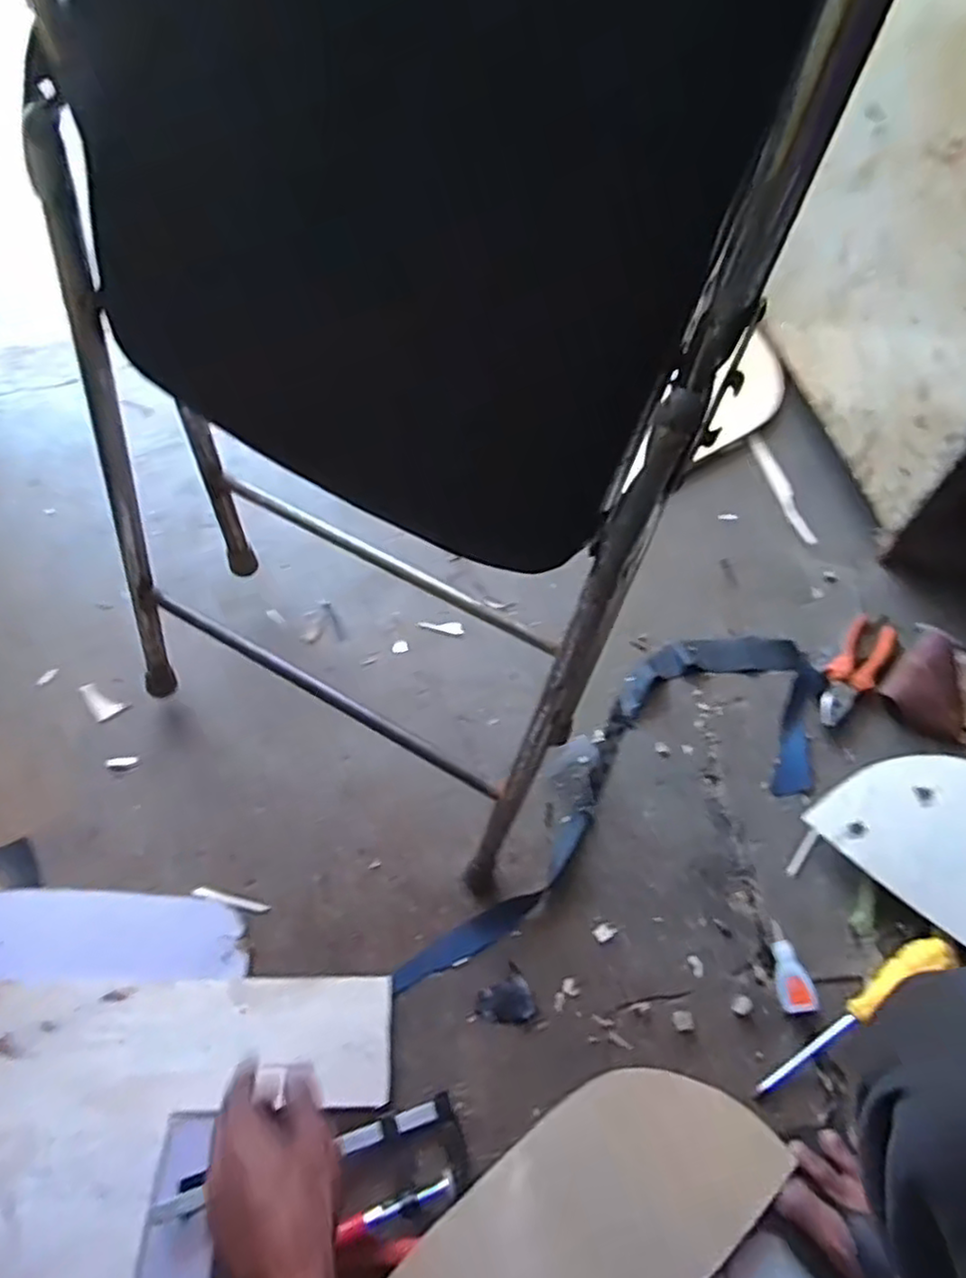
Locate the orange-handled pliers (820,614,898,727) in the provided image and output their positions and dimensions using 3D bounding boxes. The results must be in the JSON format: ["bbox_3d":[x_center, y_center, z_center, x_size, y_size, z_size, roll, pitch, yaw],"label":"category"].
[{"bbox_3d":[0.426,0.035,0.811,0.047,0.025,0.154,36,70,15],"label":"orange-handled pliers"}]

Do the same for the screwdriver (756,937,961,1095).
[{"bbox_3d":[0.346,0.351,0.656,0.222,0.027,0.031,-37,67,-2],"label":"screwdriver"}]

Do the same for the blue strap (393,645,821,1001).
[{"bbox_3d":[0.133,0.147,0.753,0.546,0.030,0.200,-21,64,-12],"label":"blue strap"}]

